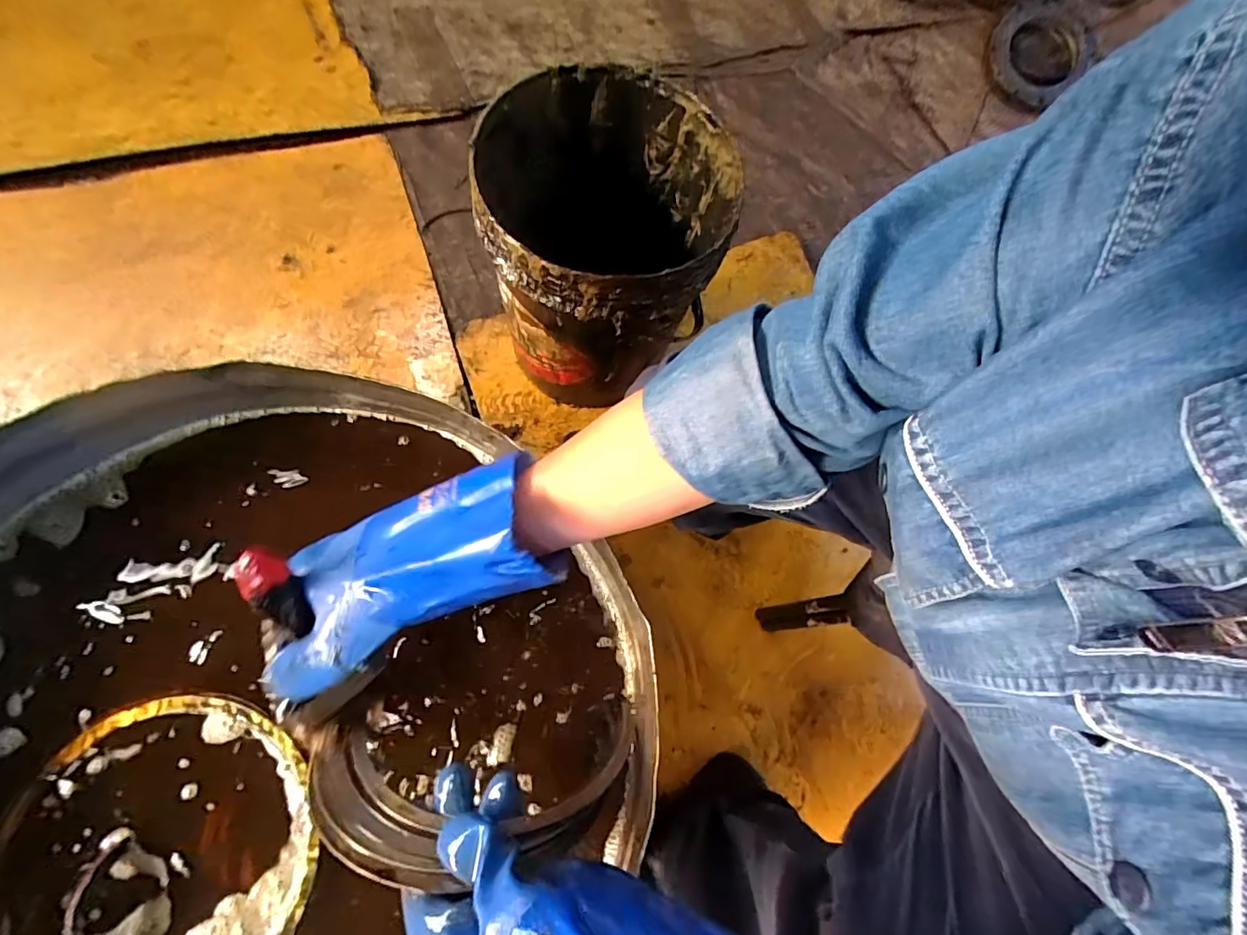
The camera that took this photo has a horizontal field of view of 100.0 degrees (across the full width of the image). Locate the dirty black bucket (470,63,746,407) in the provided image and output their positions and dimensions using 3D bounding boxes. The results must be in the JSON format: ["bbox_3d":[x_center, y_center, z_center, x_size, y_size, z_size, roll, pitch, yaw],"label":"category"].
[{"bbox_3d":[-0.032,-0.261,0.691,0.280,0.310,0.257,2,73,-7],"label":"dirty black bucket"}]

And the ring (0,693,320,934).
[{"bbox_3d":[-0.344,0.285,0.376,0.230,0.010,0.216,2,73,-7],"label":"ring"}]

